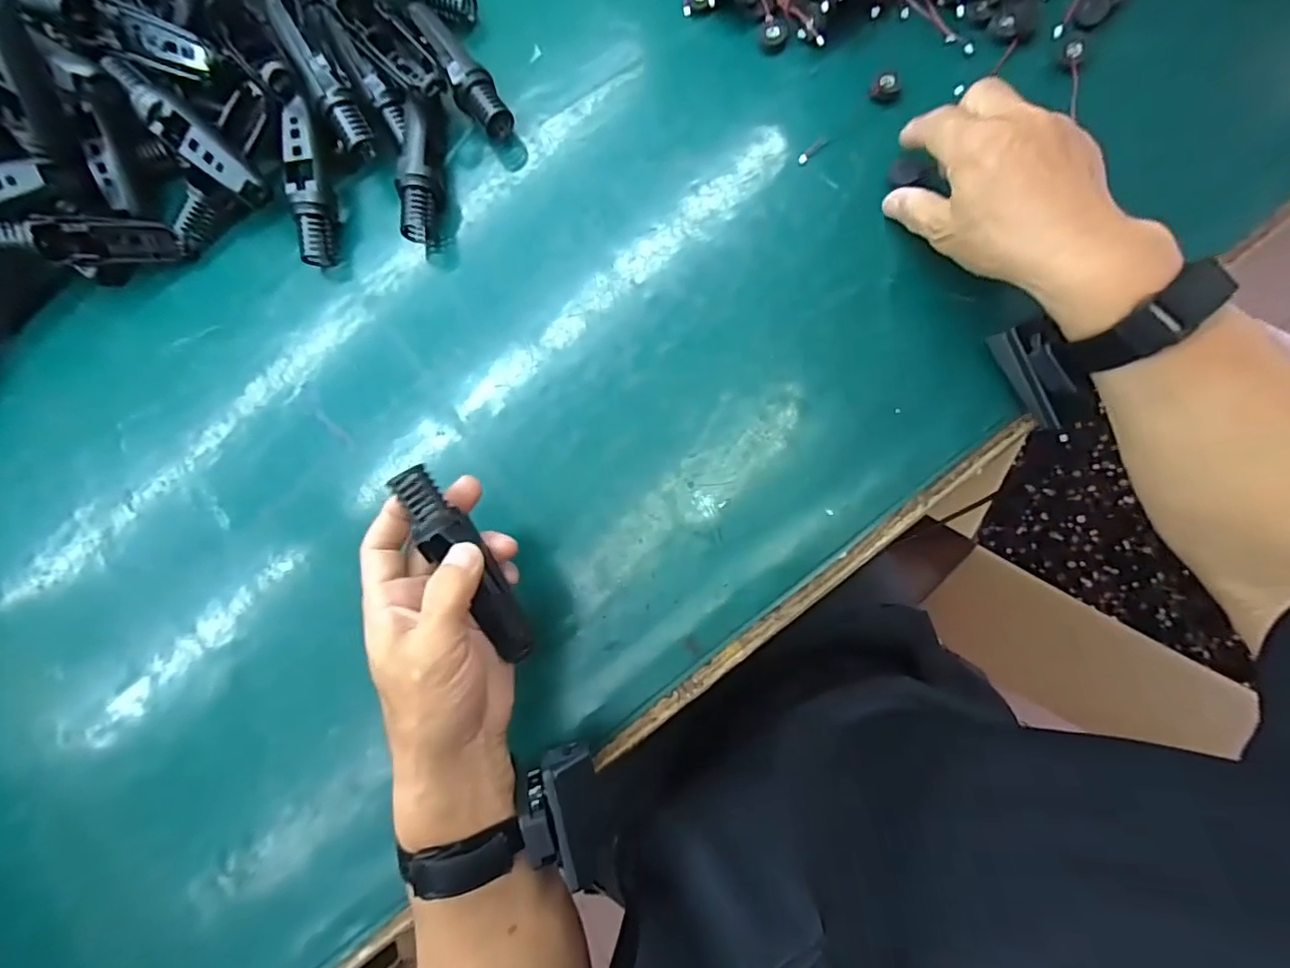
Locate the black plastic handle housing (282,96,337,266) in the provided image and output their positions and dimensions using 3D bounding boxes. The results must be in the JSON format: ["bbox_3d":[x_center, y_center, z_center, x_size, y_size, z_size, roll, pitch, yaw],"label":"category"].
[{"bbox_3d":[-0.248,-0.224,0.409,0.026,0.025,0.116,-7,96,4],"label":"black plastic handle housing"}]

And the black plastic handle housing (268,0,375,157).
[{"bbox_3d":[-0.233,-0.294,0.398,0.021,0.022,0.117,-31,94,1],"label":"black plastic handle housing"}]

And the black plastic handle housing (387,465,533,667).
[{"bbox_3d":[-0.100,0.046,0.312,0.019,0.026,0.121,-32,102,1],"label":"black plastic handle housing"}]

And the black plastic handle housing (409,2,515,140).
[{"bbox_3d":[-0.136,-0.309,0.416,0.030,0.037,0.119,-29,81,1],"label":"black plastic handle housing"}]

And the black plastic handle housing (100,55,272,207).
[{"bbox_3d":[-0.328,-0.250,0.392,0.125,0.024,0.026,42,88,-9],"label":"black plastic handle housing"}]

